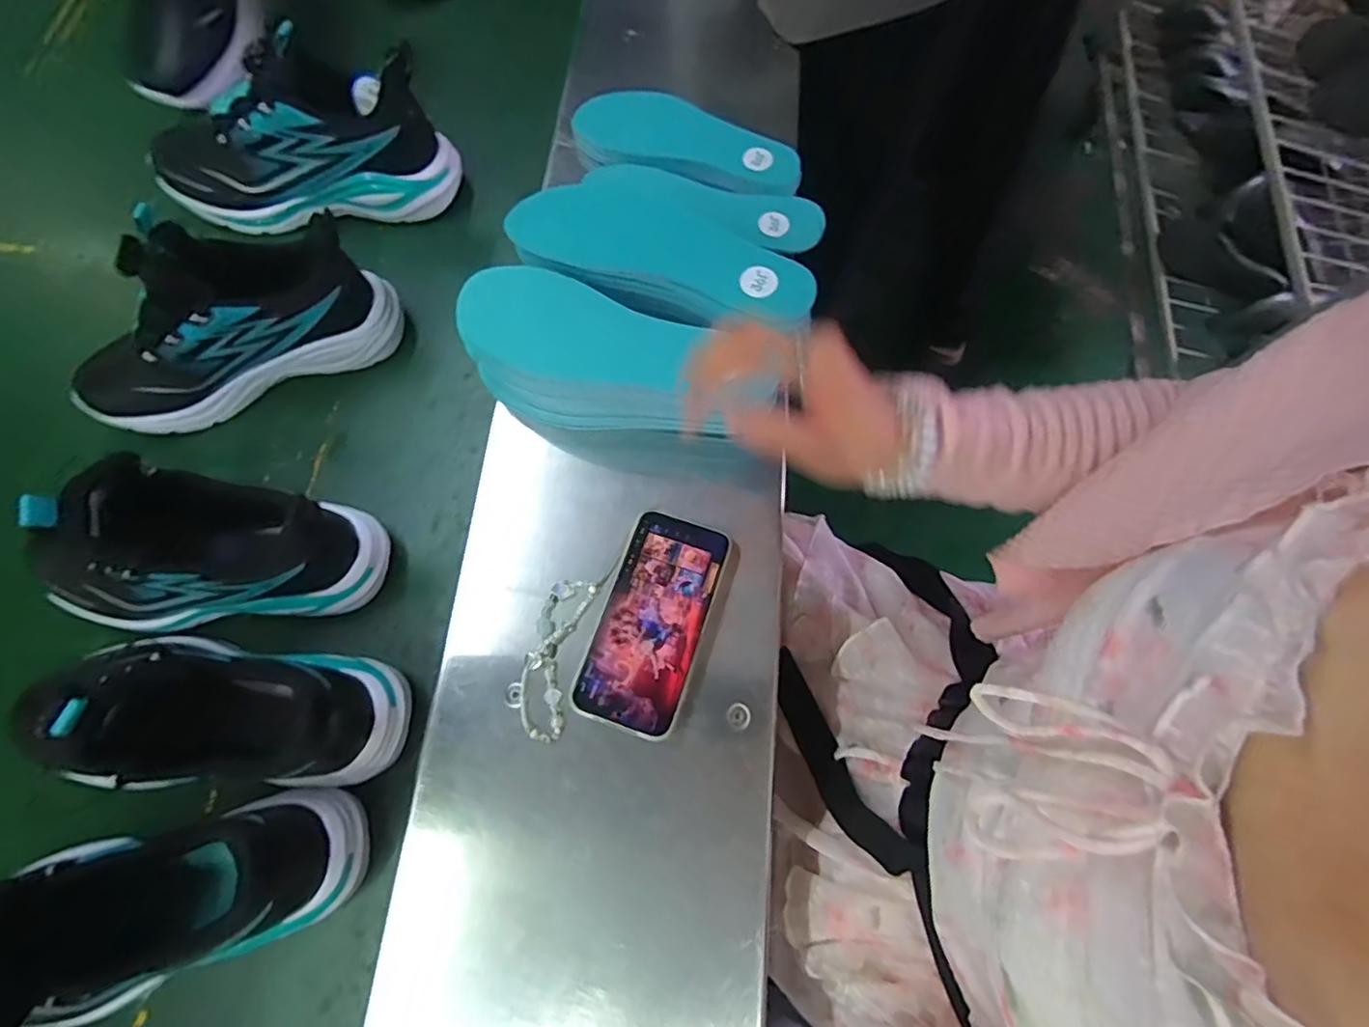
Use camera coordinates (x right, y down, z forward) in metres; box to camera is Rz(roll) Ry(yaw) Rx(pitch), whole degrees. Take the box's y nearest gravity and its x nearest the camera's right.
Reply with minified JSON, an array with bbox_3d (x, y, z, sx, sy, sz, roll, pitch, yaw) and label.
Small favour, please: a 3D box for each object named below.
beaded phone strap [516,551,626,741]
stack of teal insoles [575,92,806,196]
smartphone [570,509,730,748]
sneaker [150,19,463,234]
[{"bbox_3d":[-0.087,0.089,0.427,0.041,0.004,0.137,15,72,5],"label":"beaded phone strap"},{"bbox_3d":[0.003,-0.346,0.553,0.213,0.017,0.070,17,88,5],"label":"stack of teal insoles"},{"bbox_3d":[-0.022,0.075,0.426,0.075,0.012,0.150,18,72,6],"label":"smartphone"},{"bbox_3d":[-0.345,-0.334,0.526,0.258,0.126,0.086,-4,71,-1],"label":"sneaker"}]

